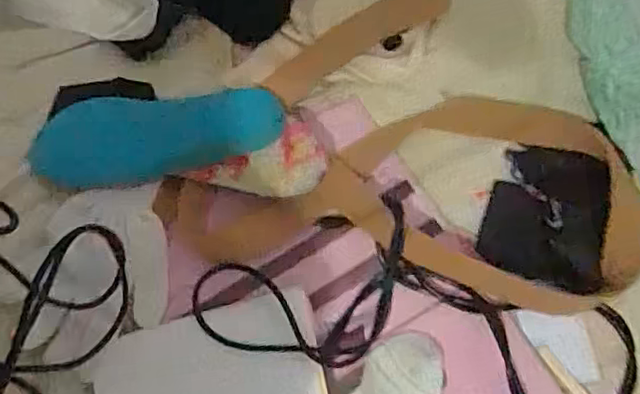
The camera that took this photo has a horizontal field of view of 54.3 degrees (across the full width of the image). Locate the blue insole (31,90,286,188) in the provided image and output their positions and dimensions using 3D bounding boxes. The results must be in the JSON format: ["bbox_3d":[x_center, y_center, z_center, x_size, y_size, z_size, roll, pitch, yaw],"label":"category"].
[{"bbox_3d":[-0.149,-0.054,0.560,0.238,0.012,0.081,-6,78,12],"label":"blue insole"}]

